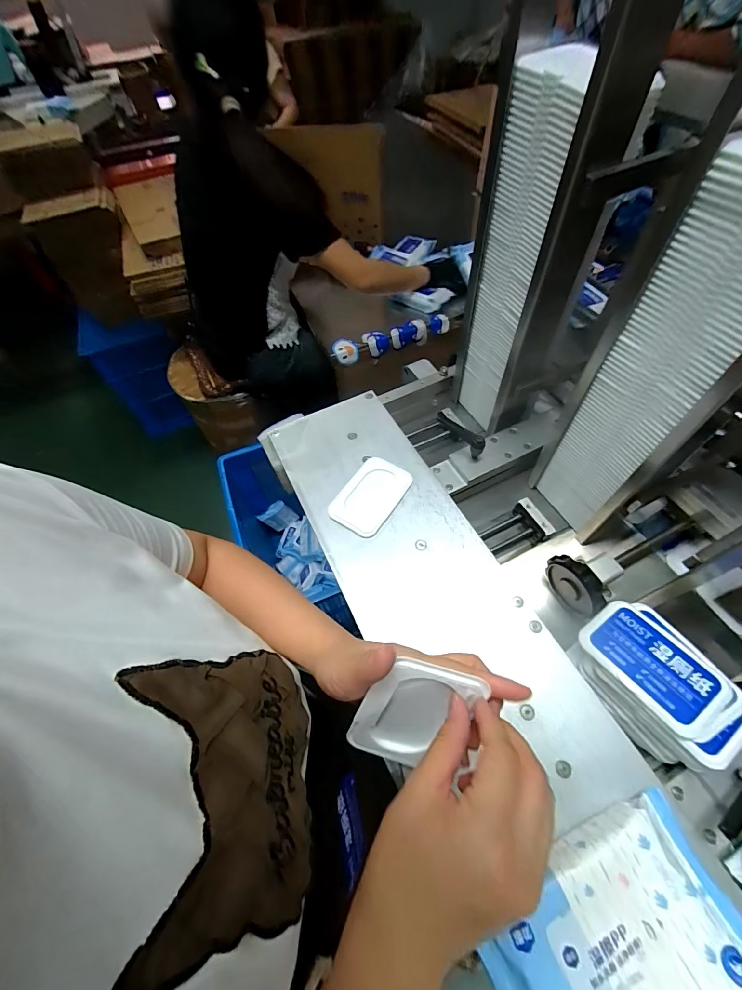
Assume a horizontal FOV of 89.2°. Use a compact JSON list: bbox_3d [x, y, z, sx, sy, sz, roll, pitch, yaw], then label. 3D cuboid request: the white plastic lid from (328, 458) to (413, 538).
[{"bbox_3d":[-0.001,0.000,0.503,0.073,0.008,0.111,29,64,20],"label":"white plastic lid"}]

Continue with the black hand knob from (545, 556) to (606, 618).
[{"bbox_3d":[0.234,0.101,0.426,0.026,0.059,0.070,-21,59,-9],"label":"black hand knob"}]

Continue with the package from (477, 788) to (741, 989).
[{"bbox_3d":[0.175,0.320,0.278,0.184,0.045,0.106,-22,59,-10],"label":"package"}]

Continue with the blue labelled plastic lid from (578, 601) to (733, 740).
[{"bbox_3d":[0.263,0.159,0.354,0.071,0.011,0.113,-30,51,-13],"label":"blue labelled plastic lid"}]

